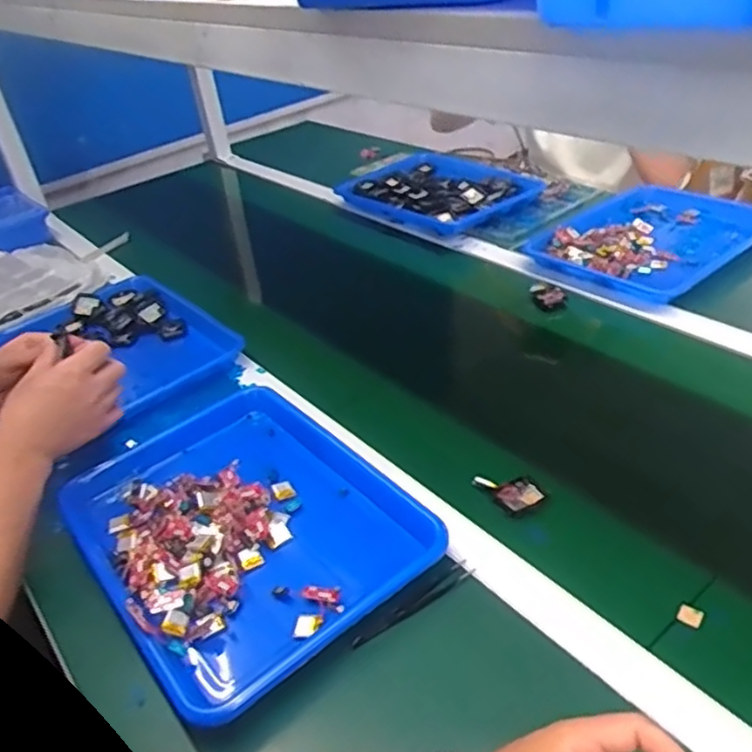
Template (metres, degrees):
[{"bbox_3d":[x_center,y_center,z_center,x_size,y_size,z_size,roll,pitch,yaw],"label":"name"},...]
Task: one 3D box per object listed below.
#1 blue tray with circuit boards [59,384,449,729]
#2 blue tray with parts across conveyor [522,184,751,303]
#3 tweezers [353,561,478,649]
[{"bbox_3d":[-0.122,0.132,0.635,0.249,0.035,0.324,-29,40,-28],"label":"blue tray with circuit boards"},{"bbox_3d":[0.421,-0.204,1.051,0.332,0.044,0.259,-30,41,-29],"label":"blue tray with parts across conveyor"},{"bbox_3d":[0.031,0.187,0.570,0.117,0.011,0.013,-25,38,-23],"label":"tweezers"}]

